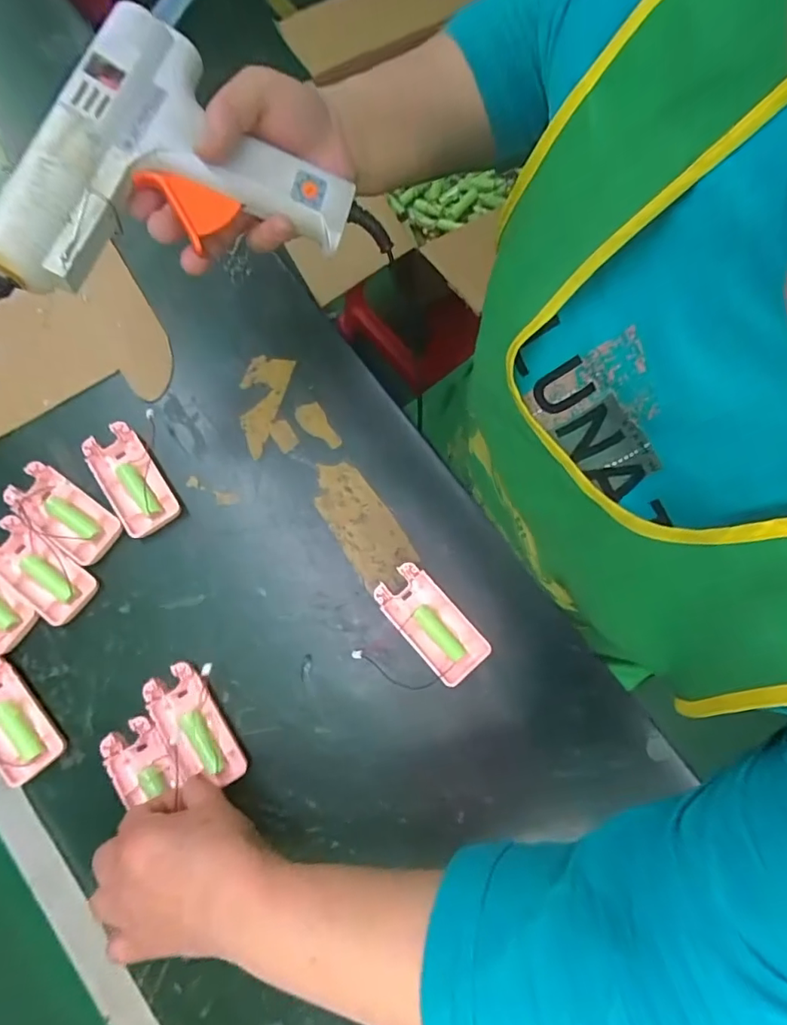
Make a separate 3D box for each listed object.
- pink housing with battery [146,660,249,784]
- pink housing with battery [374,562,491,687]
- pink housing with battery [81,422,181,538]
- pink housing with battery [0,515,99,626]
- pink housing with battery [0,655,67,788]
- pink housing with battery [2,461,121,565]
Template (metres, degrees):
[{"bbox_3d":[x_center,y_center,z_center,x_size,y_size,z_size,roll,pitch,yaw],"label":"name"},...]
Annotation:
[{"bbox_3d":[-0.152,0.164,0.396,0.045,0.017,0.094,-30,81,-5],"label":"pink housing with battery"},{"bbox_3d":[0.029,0.087,0.409,0.046,0.015,0.094,-40,82,-7],"label":"pink housing with battery"},{"bbox_3d":[-0.219,-0.027,0.432,0.048,0.013,0.095,-33,81,-6],"label":"pink housing with battery"},{"bbox_3d":[-0.287,0.046,0.417,0.096,0.011,0.047,38,82,7],"label":"pink housing with battery"},{"bbox_3d":[-0.296,0.157,0.396,0.043,0.017,0.095,-39,82,-7],"label":"pink housing with battery"},{"bbox_3d":[-0.273,0.000,0.428,0.094,0.013,0.045,35,81,6],"label":"pink housing with battery"}]

